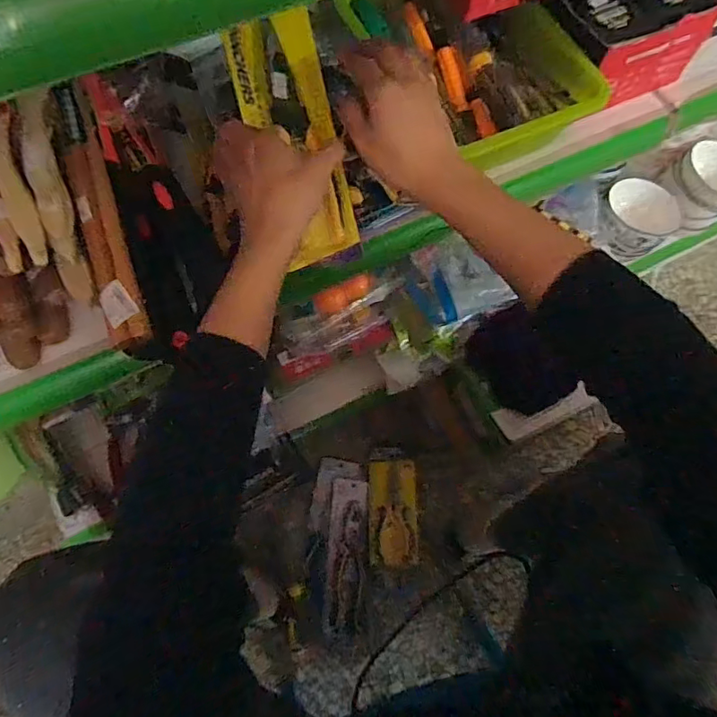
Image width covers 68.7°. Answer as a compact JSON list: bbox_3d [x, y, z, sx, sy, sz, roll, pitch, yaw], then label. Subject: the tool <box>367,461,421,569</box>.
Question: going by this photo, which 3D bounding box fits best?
[{"bbox_3d":[0.060,0.261,0.888,0.083,0.027,0.168,-1,69,-2],"label":"tool"}]

